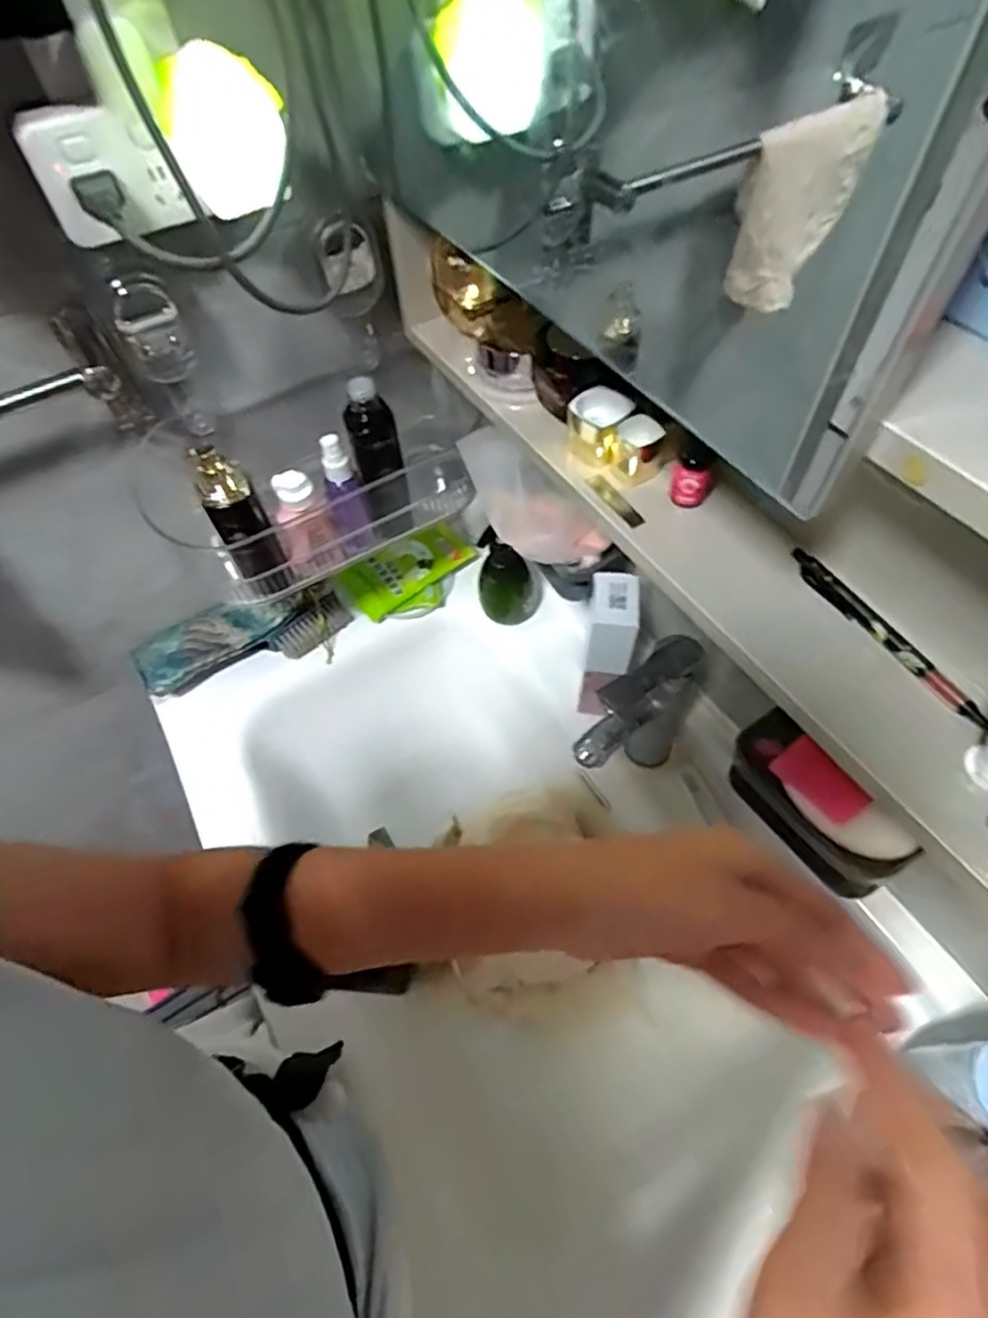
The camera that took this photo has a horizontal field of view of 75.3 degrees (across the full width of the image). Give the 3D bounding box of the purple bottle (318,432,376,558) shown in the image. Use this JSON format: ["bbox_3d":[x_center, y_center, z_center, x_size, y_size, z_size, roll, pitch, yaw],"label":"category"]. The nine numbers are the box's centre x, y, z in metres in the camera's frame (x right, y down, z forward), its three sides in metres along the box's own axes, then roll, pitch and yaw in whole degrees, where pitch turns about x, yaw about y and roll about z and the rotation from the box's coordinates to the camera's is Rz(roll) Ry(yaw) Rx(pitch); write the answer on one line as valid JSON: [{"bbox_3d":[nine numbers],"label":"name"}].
[{"bbox_3d":[-0.130,-0.138,0.562,0.030,0.121,0.024,-20,58,-9],"label":"purple bottle"}]

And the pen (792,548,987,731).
[{"bbox_3d":[0.226,-0.015,0.375,0.011,0.015,0.139,-25,59,-12],"label":"pen"}]

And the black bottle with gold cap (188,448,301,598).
[{"bbox_3d":[-0.208,-0.109,0.534,0.041,0.141,0.032,-28,60,-14],"label":"black bottle with gold cap"}]

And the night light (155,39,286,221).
[{"bbox_3d":[-0.161,-0.318,0.391,0.069,0.079,0.028,-20,58,-9],"label":"night light"}]

